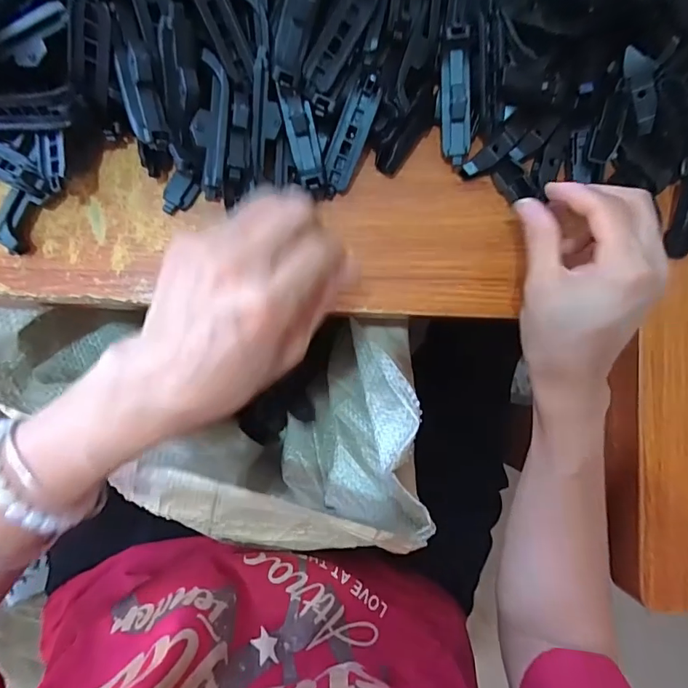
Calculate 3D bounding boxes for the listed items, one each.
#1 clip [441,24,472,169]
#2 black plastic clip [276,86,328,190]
[{"bbox_3d":[0.070,-0.154,0.284,0.017,0.011,0.076,-6,108,-7],"label":"clip"},{"bbox_3d":[-0.023,-0.121,0.269,0.018,0.015,0.056,-19,111,-7],"label":"black plastic clip"}]

